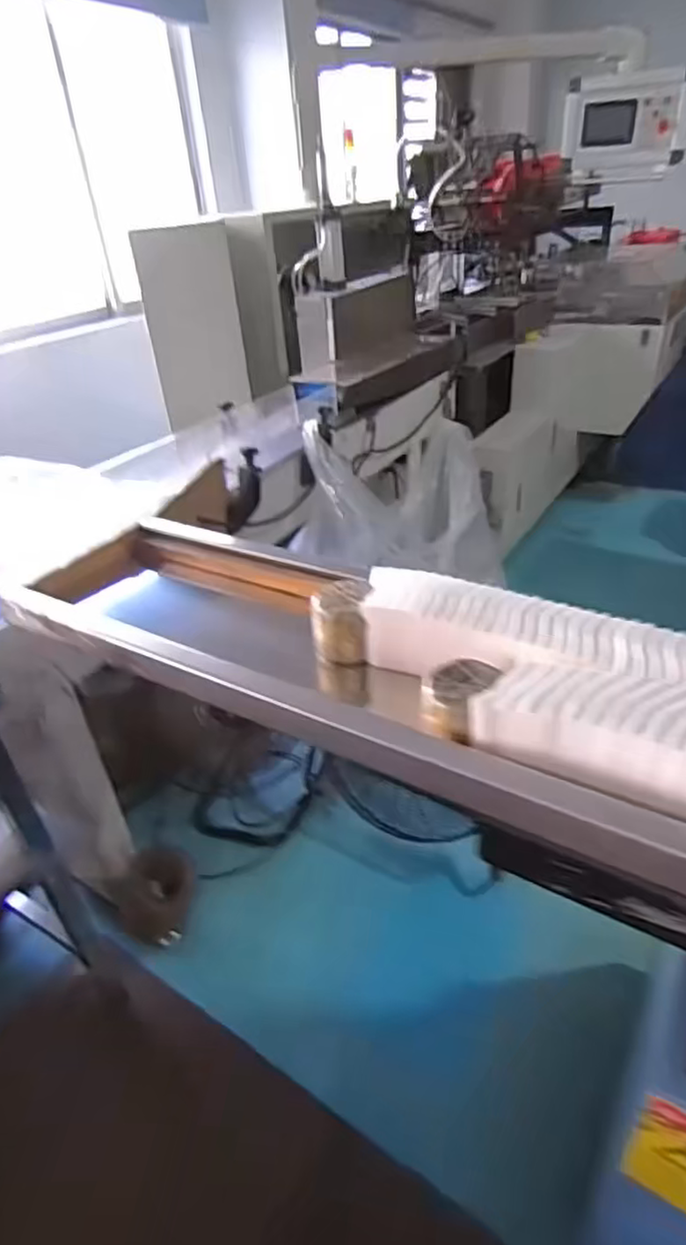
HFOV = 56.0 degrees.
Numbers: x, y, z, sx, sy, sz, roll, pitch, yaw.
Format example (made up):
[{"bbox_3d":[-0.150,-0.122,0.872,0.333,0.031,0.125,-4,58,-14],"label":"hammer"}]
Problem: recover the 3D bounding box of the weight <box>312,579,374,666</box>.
[{"bbox_3d":[0.002,-0.004,0.850,0.078,0.085,0.089,-4,34,3],"label":"weight"}]

